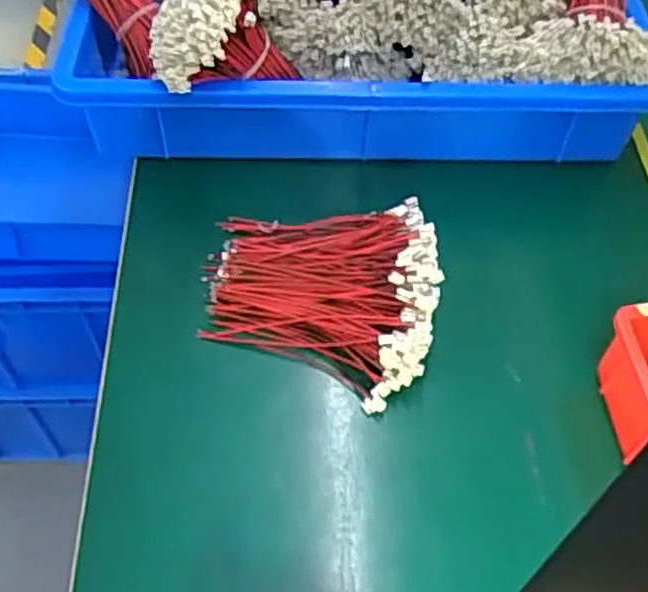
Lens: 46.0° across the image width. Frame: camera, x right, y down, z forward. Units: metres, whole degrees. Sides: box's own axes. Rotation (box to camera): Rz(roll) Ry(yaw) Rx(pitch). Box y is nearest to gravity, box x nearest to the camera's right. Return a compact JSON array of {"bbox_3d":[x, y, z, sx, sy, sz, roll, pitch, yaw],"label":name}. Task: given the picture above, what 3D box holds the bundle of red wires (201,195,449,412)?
[{"bbox_3d":[-0.003,-0.004,0.493,0.149,0.049,0.142,5,55,2],"label":"bundle of red wires"}]

